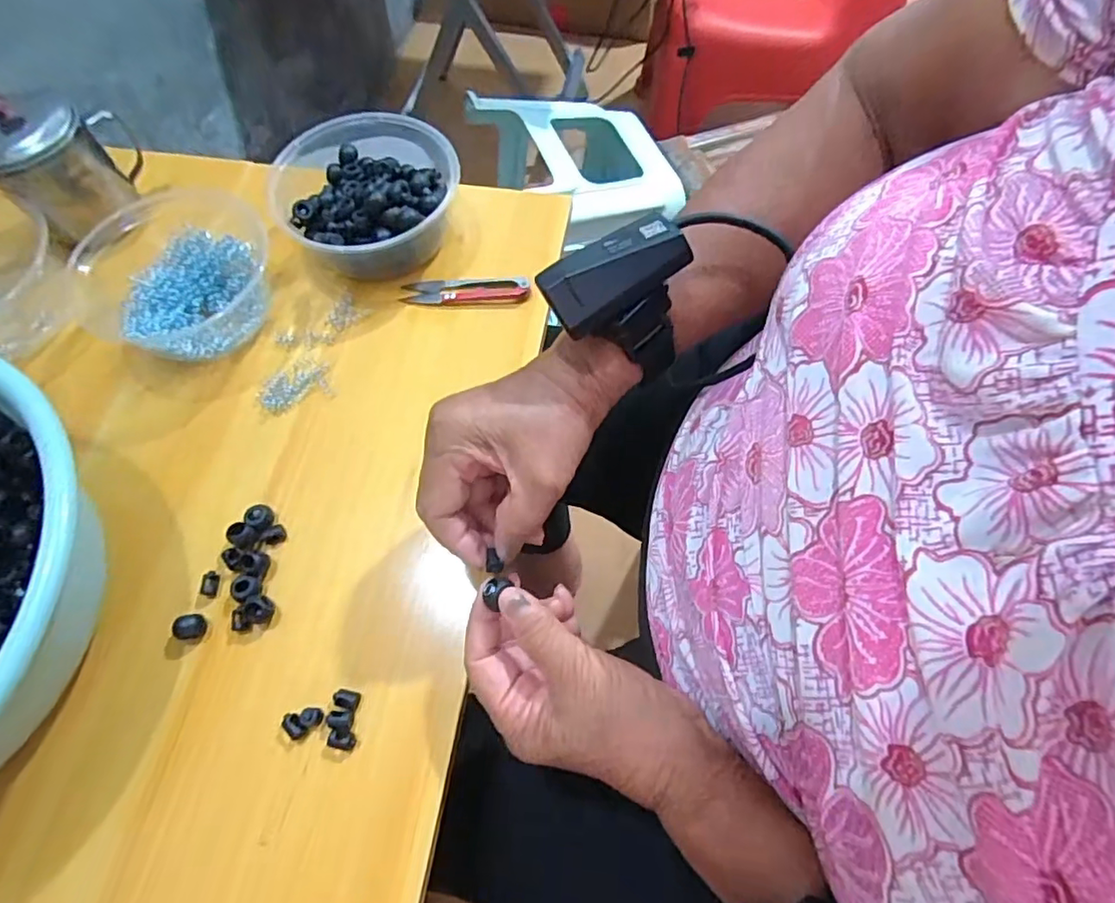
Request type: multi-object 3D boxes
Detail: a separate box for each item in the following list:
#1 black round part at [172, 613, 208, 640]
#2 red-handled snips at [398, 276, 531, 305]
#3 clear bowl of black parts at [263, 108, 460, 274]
[{"bbox_3d":[-0.224,0.107,0.352,0.015,0.013,0.013,-17,66,-7],"label":"black round part"},{"bbox_3d":[-0.072,-0.129,0.459,0.099,0.011,0.021,-1,65,1],"label":"red-handled snips"},{"bbox_3d":[-0.150,-0.211,0.463,0.135,0.046,0.143,0,65,1],"label":"clear bowl of black parts"}]

